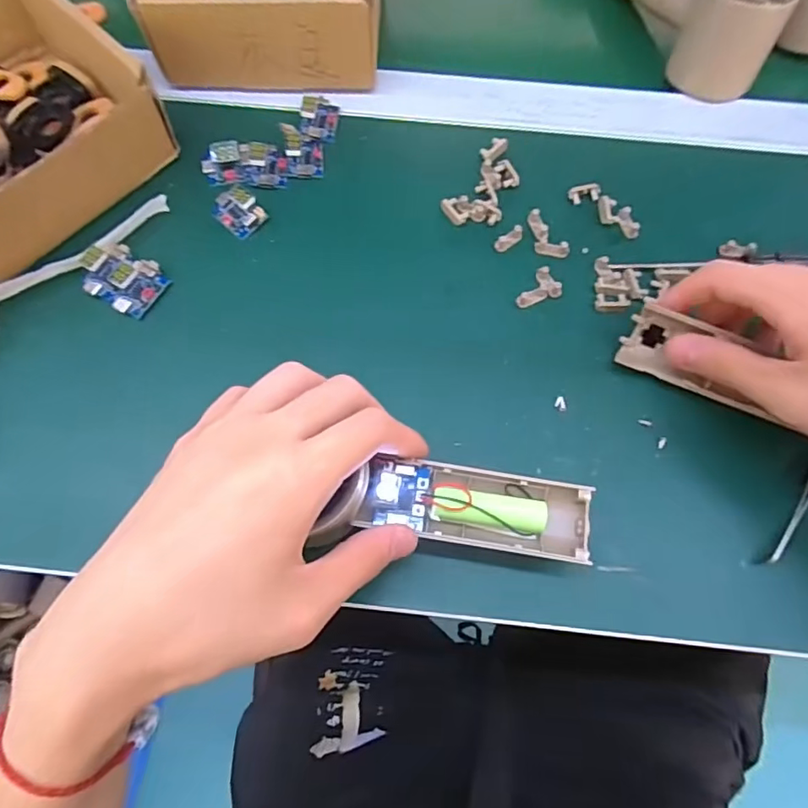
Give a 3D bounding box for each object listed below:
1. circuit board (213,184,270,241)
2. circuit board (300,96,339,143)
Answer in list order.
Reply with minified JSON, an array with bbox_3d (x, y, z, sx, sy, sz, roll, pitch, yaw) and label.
[{"bbox_3d":[-0.099,-0.116,0.325,0.030,0.013,0.023,40,74,12],"label":"circuit board"},{"bbox_3d":[-0.054,-0.185,0.347,0.023,0.012,0.029,6,70,1],"label":"circuit board"}]

